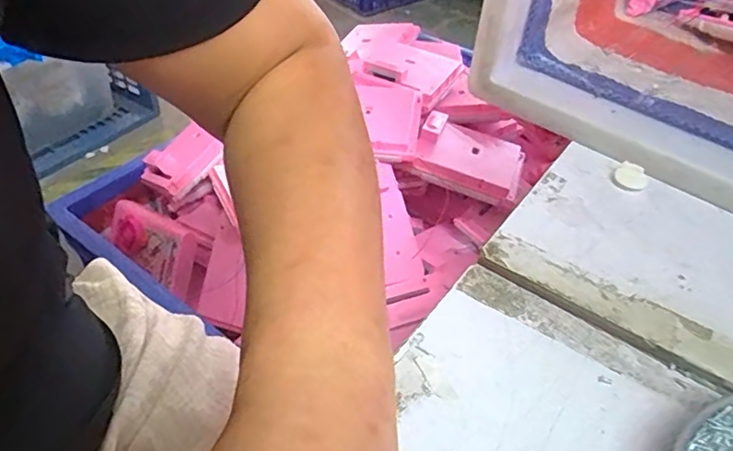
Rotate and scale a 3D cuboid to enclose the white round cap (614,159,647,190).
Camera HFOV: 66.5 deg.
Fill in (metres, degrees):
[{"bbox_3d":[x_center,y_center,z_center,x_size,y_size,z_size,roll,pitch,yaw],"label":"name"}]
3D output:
[{"bbox_3d":[0.195,-0.036,0.411,0.023,0.007,0.024,2,43,-2],"label":"white round cap"}]

